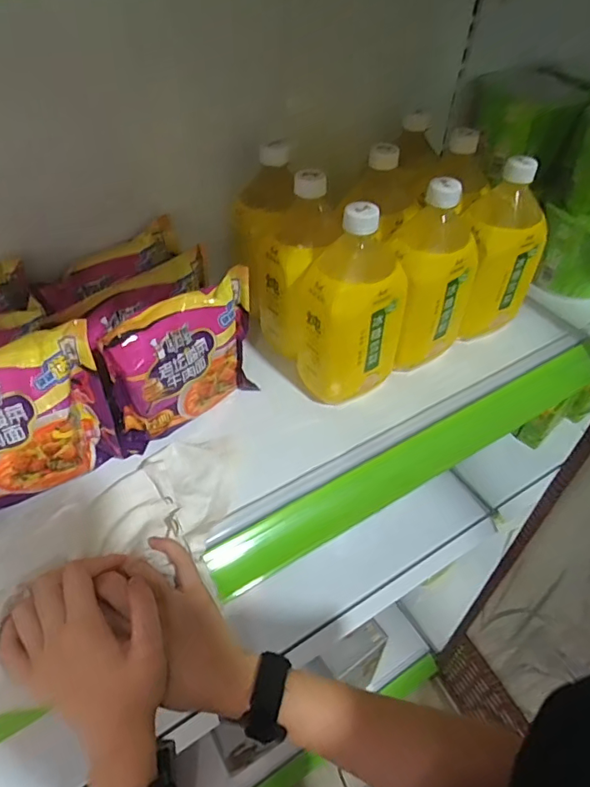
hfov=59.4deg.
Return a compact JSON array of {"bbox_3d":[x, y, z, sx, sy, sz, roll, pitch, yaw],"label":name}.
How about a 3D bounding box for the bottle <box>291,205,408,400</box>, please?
[{"bbox_3d":[0.055,-0.089,0.501,0.089,0.186,0.076,-22,49,-22],"label":"bottle"}]

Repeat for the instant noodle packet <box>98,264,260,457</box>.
[{"bbox_3d":[-0.103,-0.030,0.498,0.151,0.128,0.035,-32,54,-29],"label":"instant noodle packet"}]

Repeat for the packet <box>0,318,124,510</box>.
[{"bbox_3d":[-0.238,0.029,0.439,0.153,0.132,0.045,-29,27,-31],"label":"packet"}]

